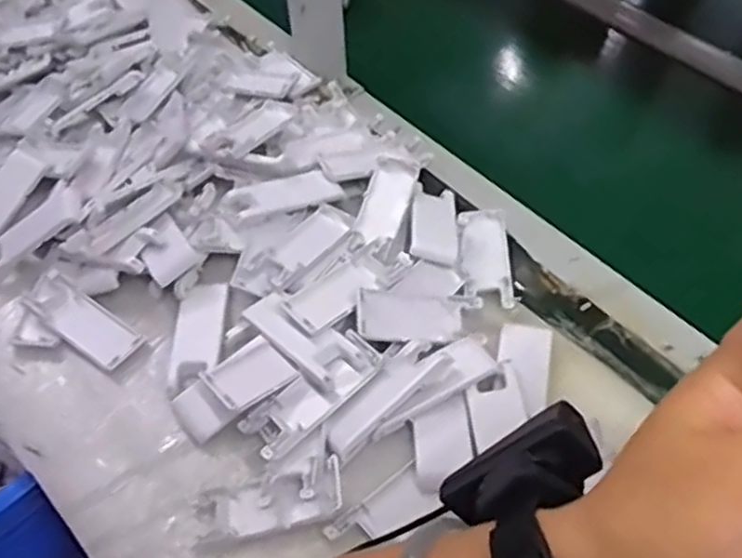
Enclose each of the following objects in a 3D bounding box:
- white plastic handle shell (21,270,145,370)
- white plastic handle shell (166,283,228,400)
[{"bbox_3d":[-0.229,0.035,0.583,0.104,0.020,0.038,27,58,21],"label":"white plastic handle shell"},{"bbox_3d":[-0.134,0.046,0.572,0.039,0.011,0.097,0,52,2],"label":"white plastic handle shell"}]

